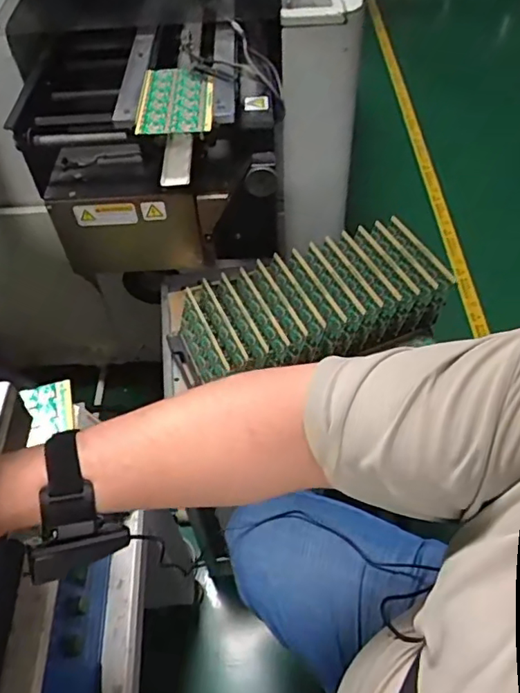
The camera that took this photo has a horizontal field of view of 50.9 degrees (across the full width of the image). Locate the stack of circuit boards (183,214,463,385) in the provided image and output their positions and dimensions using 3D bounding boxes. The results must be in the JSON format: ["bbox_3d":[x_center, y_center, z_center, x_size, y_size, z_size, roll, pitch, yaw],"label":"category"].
[{"bbox_3d":[0.086,-0.063,0.903,0.416,0.105,0.179,-20,51,-14],"label":"stack of circuit boards"}]

